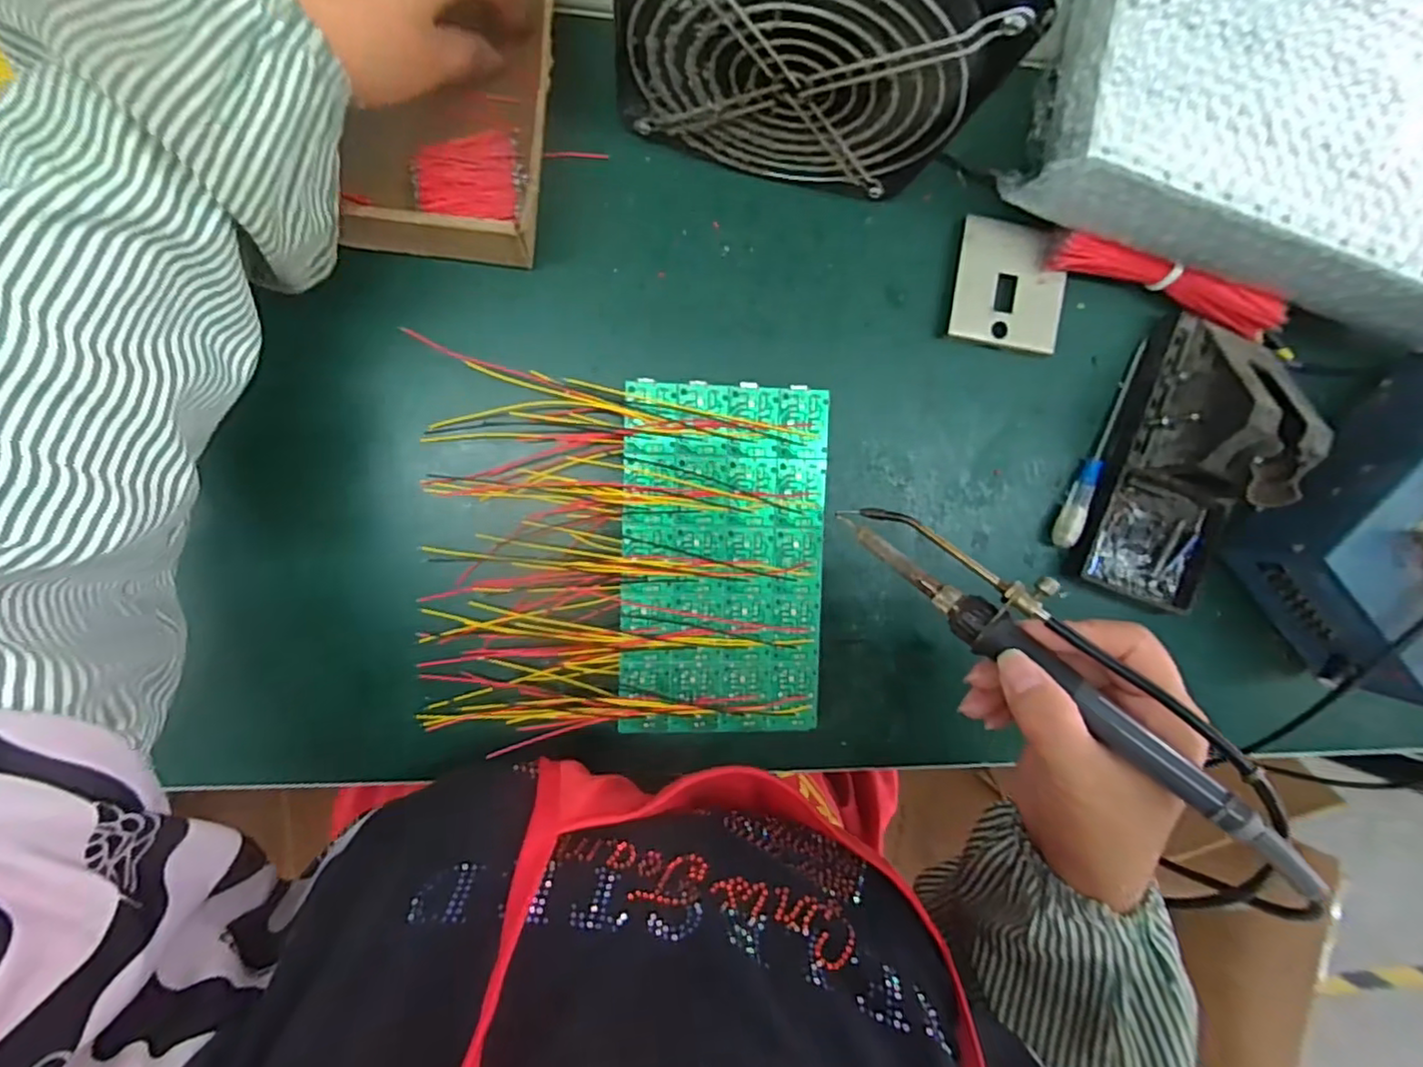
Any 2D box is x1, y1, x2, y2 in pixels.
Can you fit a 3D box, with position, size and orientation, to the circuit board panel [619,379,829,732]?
[{"bbox_3d":[0.007,0.014,0.322,0.101,0.004,0.172,1,94,-7],"label":"circuit board panel"}]

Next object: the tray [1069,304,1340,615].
[{"bbox_3d":[0.271,-0.035,0.345,0.081,0.070,0.154,20,90,-9],"label":"tray"}]

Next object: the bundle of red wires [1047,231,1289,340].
[{"bbox_3d":[0.251,-0.135,0.349,0.139,0.035,0.019,14,91,-9],"label":"bundle of red wires"}]

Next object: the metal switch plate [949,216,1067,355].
[{"bbox_3d":[0.166,-0.135,0.352,0.064,0.005,0.062,7,94,-10],"label":"metal switch plate"}]

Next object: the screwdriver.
[{"bbox_3d":[0.224,-0.052,0.367,0.012,0.015,0.126,23,90,-9],"label":"screwdriver"}]

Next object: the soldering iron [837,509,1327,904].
[{"bbox_3d":[0.139,0.050,0.249,0.036,0.018,0.200,-46,67,-3],"label":"soldering iron"}]

